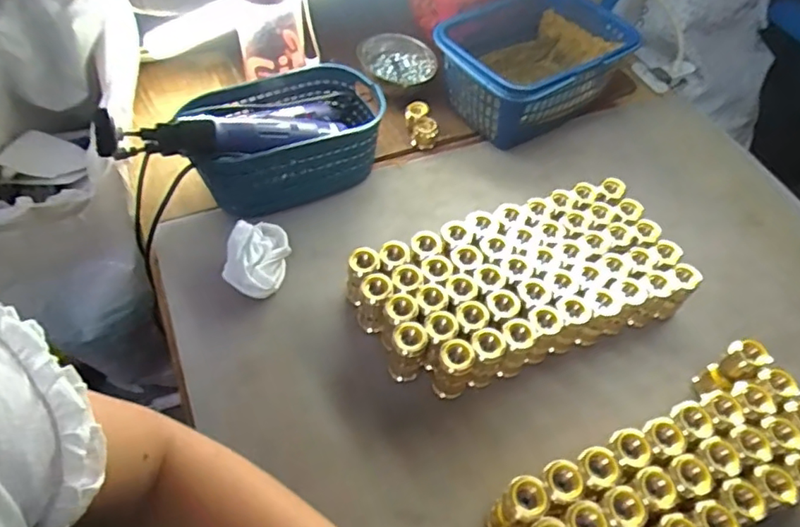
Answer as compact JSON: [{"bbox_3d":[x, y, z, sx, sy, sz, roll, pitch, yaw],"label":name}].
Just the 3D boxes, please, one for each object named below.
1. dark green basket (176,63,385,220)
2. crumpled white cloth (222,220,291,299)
[{"bbox_3d":[-0.134,-0.152,0.687,0.226,0.093,0.143,-27,60,-21],"label":"dark green basket"},{"bbox_3d":[-0.154,0.000,0.602,0.060,0.054,0.071,13,54,6],"label":"crumpled white cloth"}]

